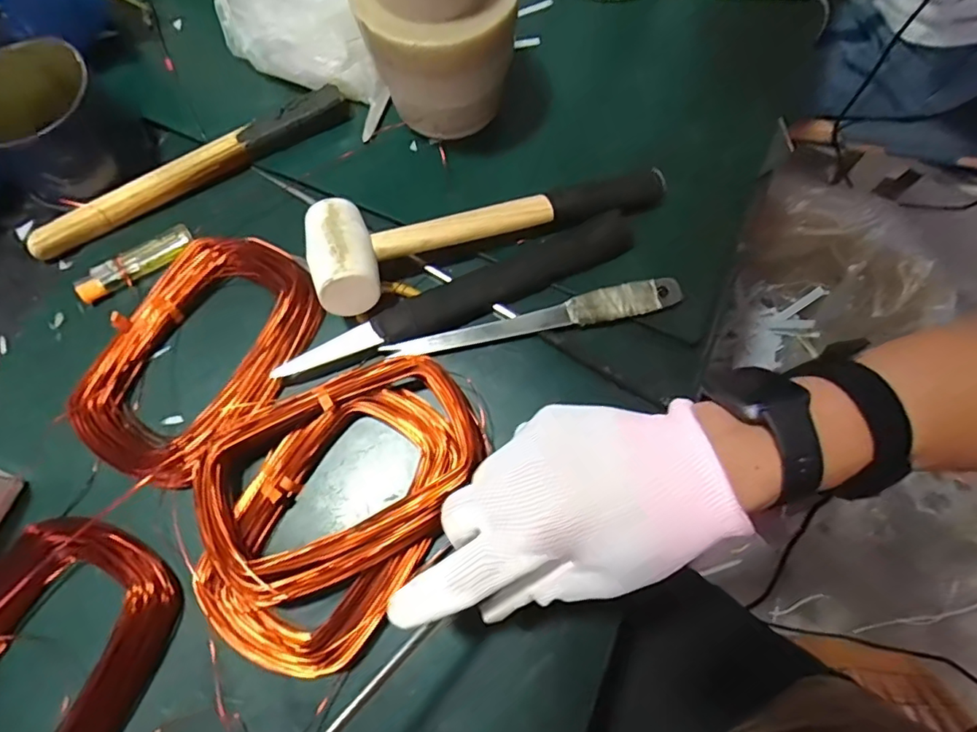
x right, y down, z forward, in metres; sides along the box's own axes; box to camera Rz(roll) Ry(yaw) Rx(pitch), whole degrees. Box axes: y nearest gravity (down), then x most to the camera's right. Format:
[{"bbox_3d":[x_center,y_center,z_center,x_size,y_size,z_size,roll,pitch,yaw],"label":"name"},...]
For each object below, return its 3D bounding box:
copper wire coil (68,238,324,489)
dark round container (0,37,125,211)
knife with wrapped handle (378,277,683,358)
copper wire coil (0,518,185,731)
[{"bbox_3d":[-0.198,-0.009,0.391,0.117,0.027,0.170,32,74,11],"label":"copper wire coil"},{"bbox_3d":[-0.331,-0.179,0.428,0.098,0.064,0.112,-40,75,-12],"label":"dark round container"},{"bbox_3d":[0.033,-0.032,0.395,0.205,0.008,0.022,-12,71,-4],"label":"knife with wrapped handle"},{"bbox_3d":[-0.262,0.183,0.324,0.131,0.030,0.176,26,73,9],"label":"copper wire coil"}]

